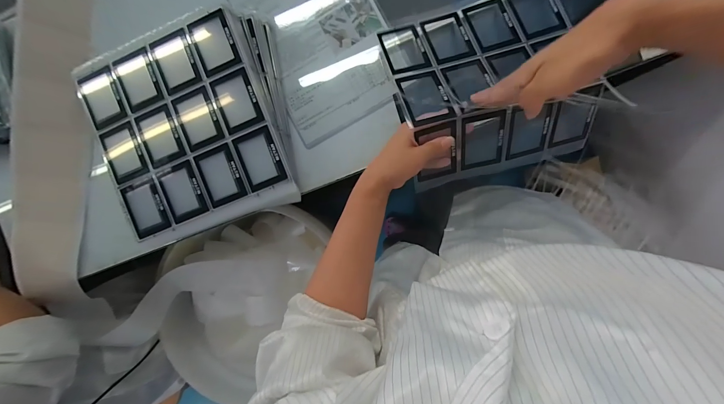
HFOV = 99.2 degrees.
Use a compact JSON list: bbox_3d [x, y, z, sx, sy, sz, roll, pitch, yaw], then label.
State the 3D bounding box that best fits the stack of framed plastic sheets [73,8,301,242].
[{"bbox_3d":[-0.266,-0.115,0.506,0.290,0.079,0.297,-15,91,7],"label":"stack of framed plastic sheets"}]

